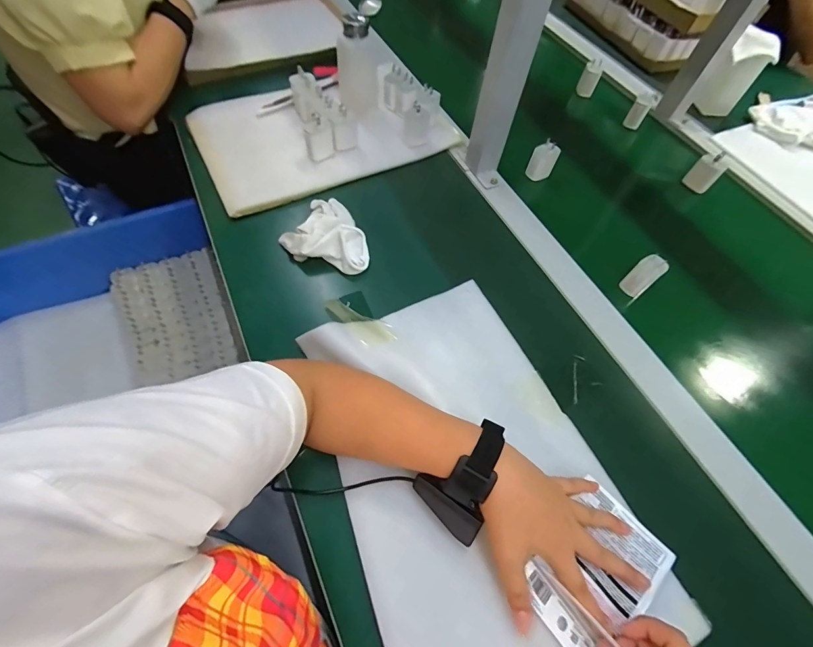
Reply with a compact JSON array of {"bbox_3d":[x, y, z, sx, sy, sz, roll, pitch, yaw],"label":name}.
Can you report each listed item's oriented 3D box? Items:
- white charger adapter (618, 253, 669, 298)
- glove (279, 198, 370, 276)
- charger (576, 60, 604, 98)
[{"bbox_3d":[0.326,-0.067,0.512,0.034,0.059,0.031,-36,67,-21],"label":"white charger adapter"},{"bbox_3d":[-0.102,-0.130,0.517,0.118,0.039,0.110,1,59,-2],"label":"glove"},{"bbox_3d":[0.378,-0.504,0.766,0.035,0.058,0.029,22,61,10],"label":"charger"}]

